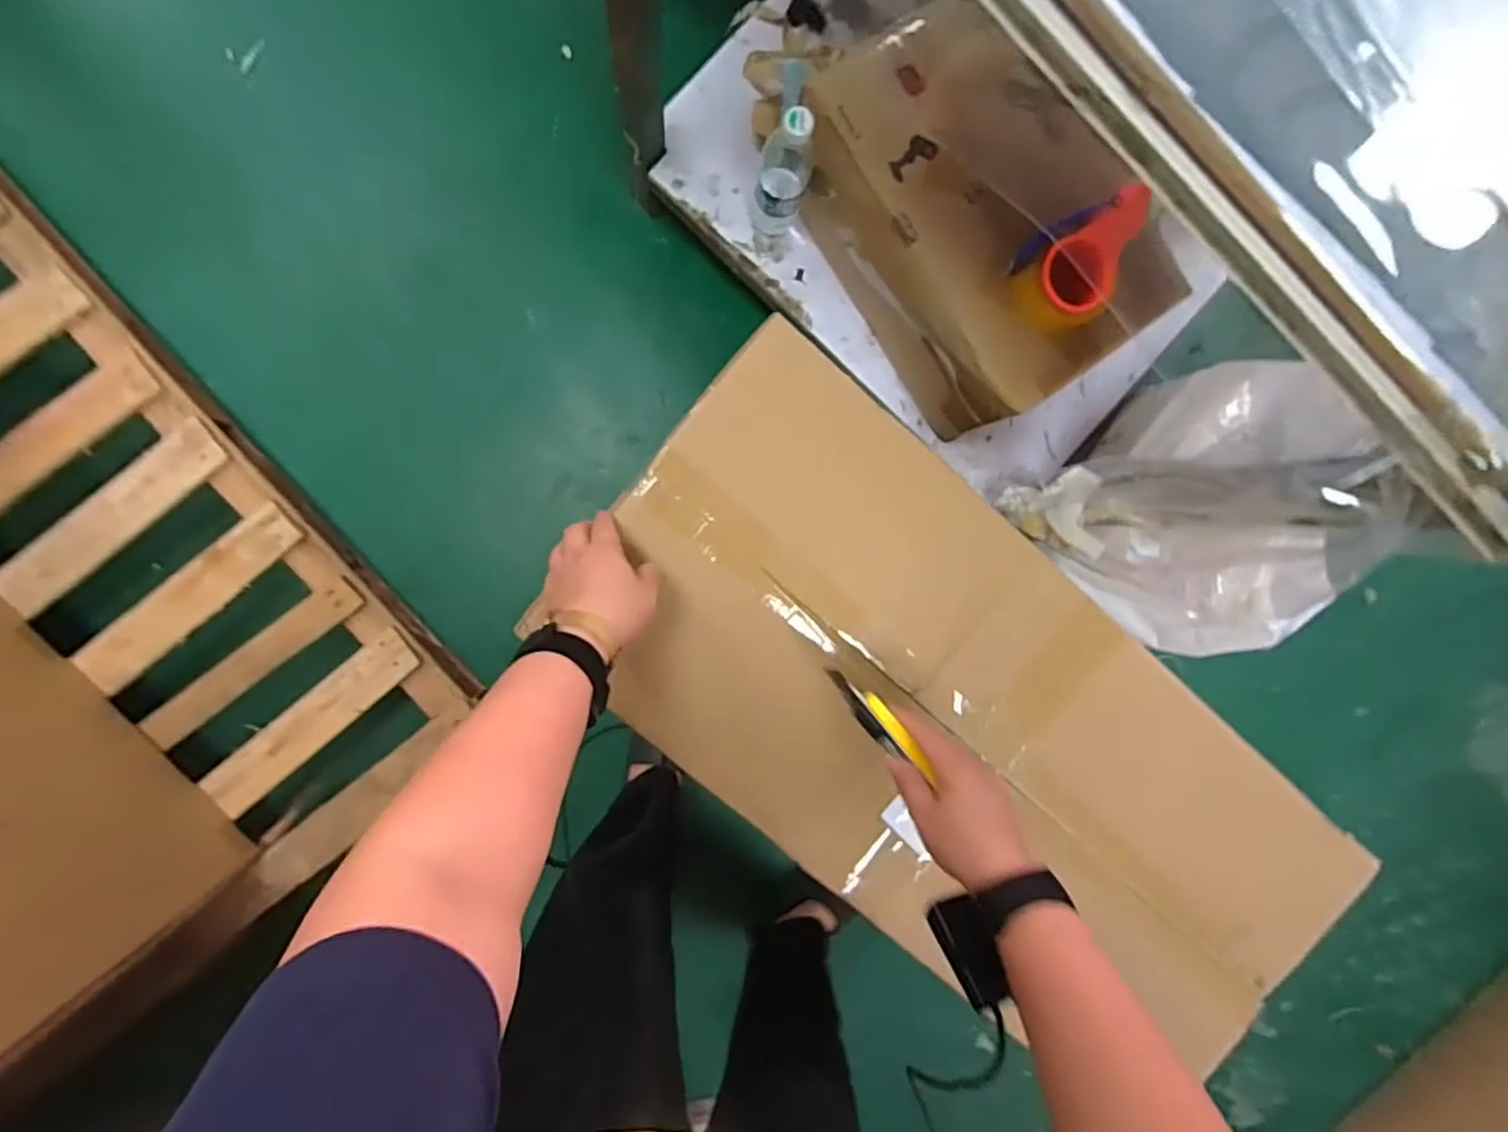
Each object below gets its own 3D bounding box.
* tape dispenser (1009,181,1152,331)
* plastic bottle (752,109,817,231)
[{"bbox_3d":[0.360,-0.325,0.746,0.147,0.068,0.113,-32,97,-3],"label":"tape dispenser"},{"bbox_3d":[0.040,-0.491,0.853,0.066,0.223,0.064,18,92,-7],"label":"plastic bottle"}]

